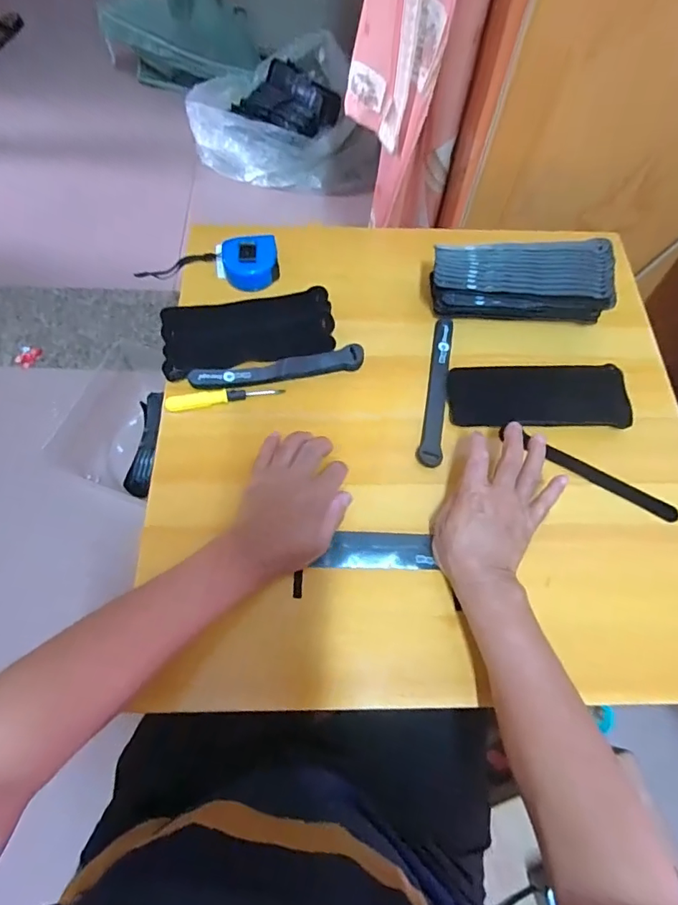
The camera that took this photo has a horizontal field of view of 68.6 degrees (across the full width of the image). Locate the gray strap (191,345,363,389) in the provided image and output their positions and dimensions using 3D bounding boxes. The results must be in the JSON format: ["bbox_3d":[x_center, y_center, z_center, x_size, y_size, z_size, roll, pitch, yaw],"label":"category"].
[{"bbox_3d":[-0.069,-0.096,0.571,0.196,0.018,0.027,-12,66,-7],"label":"gray strap"}]

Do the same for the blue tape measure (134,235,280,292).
[{"bbox_3d":[-0.171,-0.247,0.647,0.190,0.045,0.069,4,64,15],"label":"blue tape measure"}]

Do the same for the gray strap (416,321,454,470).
[{"bbox_3d":[0.116,-0.075,0.577,0.025,0.007,0.194,11,65,3],"label":"gray strap"}]

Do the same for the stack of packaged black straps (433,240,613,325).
[{"bbox_3d":[0.216,-0.205,0.601,0.206,0.077,0.080,6,65,1],"label":"stack of packaged black straps"}]

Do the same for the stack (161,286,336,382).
[{"bbox_3d":[-0.108,-0.145,0.595,0.200,0.014,0.097,-13,66,-8],"label":"stack"}]

